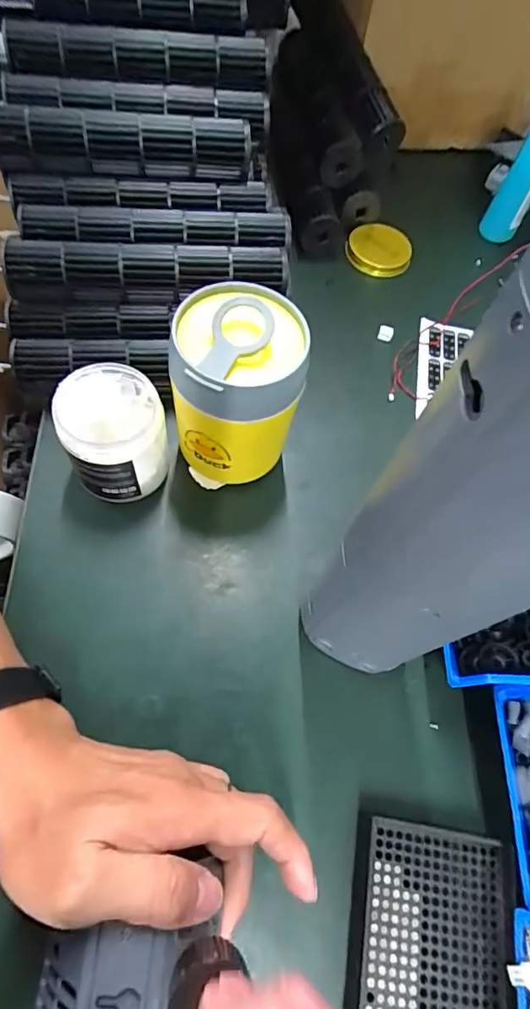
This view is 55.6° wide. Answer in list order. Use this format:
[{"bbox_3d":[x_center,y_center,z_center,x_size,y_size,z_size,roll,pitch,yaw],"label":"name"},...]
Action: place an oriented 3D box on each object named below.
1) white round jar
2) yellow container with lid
[{"bbox_3d":[-0.109,-0.050,0.379,0.068,0.086,0.072,3,64,-5],"label":"white round jar"},{"bbox_3d":[-0.022,-0.079,0.373,0.090,0.136,0.087,11,64,-1],"label":"yellow container with lid"}]

